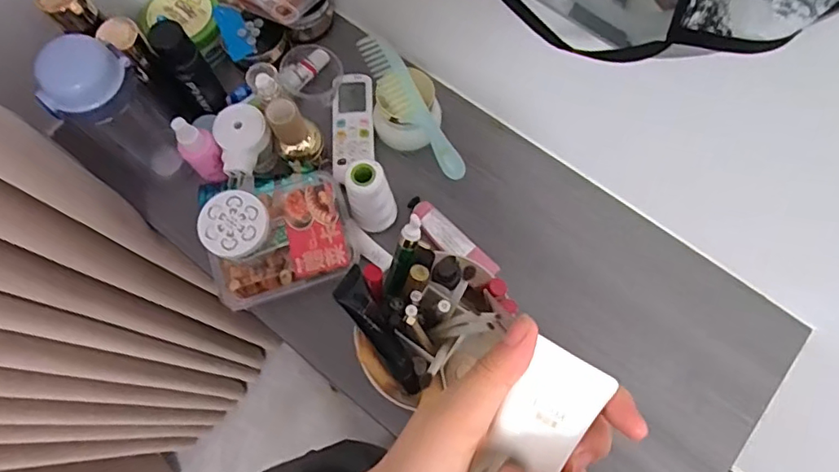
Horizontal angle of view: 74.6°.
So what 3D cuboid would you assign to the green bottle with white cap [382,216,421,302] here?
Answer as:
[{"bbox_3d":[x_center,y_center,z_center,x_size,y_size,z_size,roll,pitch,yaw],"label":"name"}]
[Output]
[{"bbox_3d":[-0.015,0.019,0.481,0.018,0.022,0.078,21,101,8],"label":"green bottle with white cap"}]

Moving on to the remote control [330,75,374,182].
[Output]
[{"bbox_3d":[-0.078,-0.129,0.641,0.047,0.019,0.129,-1,71,1],"label":"remote control"}]

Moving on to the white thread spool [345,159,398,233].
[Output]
[{"bbox_3d":[-0.048,-0.038,0.568,0.044,0.108,0.040,0,71,1],"label":"white thread spool"}]

